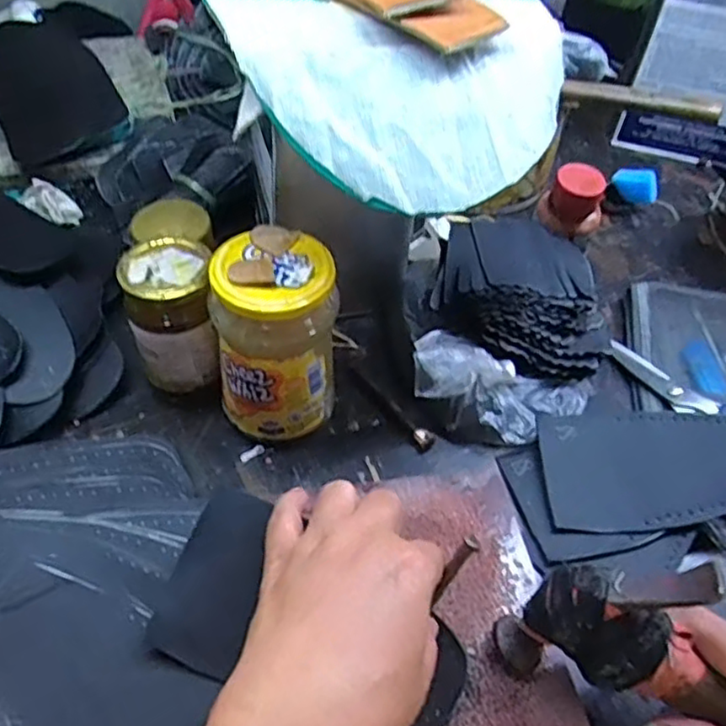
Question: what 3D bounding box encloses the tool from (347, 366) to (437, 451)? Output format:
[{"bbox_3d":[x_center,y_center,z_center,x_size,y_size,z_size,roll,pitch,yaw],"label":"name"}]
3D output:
[{"bbox_3d":[0.020,0.029,0.492,0.012,0.011,0.090,-26,55,-25],"label":"tool"}]

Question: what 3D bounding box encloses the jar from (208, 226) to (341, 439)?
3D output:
[{"bbox_3d":[-0.054,-0.016,0.434,0.071,0.121,0.066,6,48,1],"label":"jar"}]

